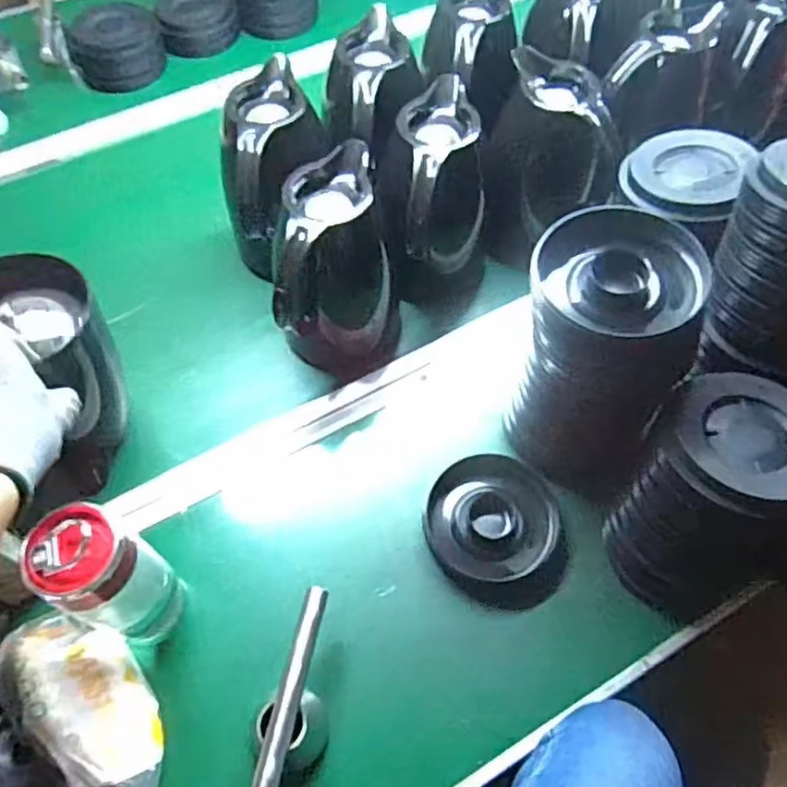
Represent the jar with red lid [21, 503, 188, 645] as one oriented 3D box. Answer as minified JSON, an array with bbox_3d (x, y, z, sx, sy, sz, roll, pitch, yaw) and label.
[{"bbox_3d":[-0.215,0.144,0.510,0.060,0.171,0.063,-1,60,1],"label":"jar with red lid"}]

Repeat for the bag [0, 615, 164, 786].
[{"bbox_3d":[-0.233,0.256,0.509,0.098,0.061,0.187,-41,66,-20],"label":"bag"}]

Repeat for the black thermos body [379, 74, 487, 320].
[{"bbox_3d":[0.049,-0.192,0.704,0.109,0.215,0.142,6,60,5],"label":"black thermos body"}]

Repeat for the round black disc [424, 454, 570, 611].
[{"bbox_3d":[0.095,0.124,0.604,0.117,0.021,0.137,-22,61,-11],"label":"round black disc"}]

